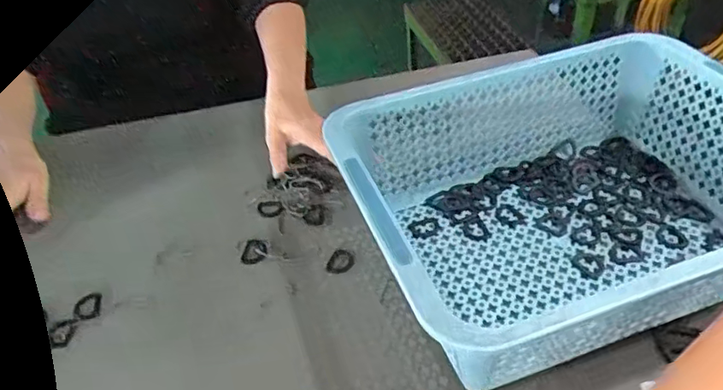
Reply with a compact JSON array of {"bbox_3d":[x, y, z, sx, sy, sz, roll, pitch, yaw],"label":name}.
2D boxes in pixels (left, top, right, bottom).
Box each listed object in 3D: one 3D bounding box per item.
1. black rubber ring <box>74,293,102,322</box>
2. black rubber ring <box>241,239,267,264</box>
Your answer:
[{"bbox_3d":[-0.259,0.106,0.532,0.023,0.006,0.025,-11,42,-7],"label":"black rubber ring"},{"bbox_3d":[-0.107,0.056,0.563,0.024,0.004,0.035,3,42,9],"label":"black rubber ring"}]

